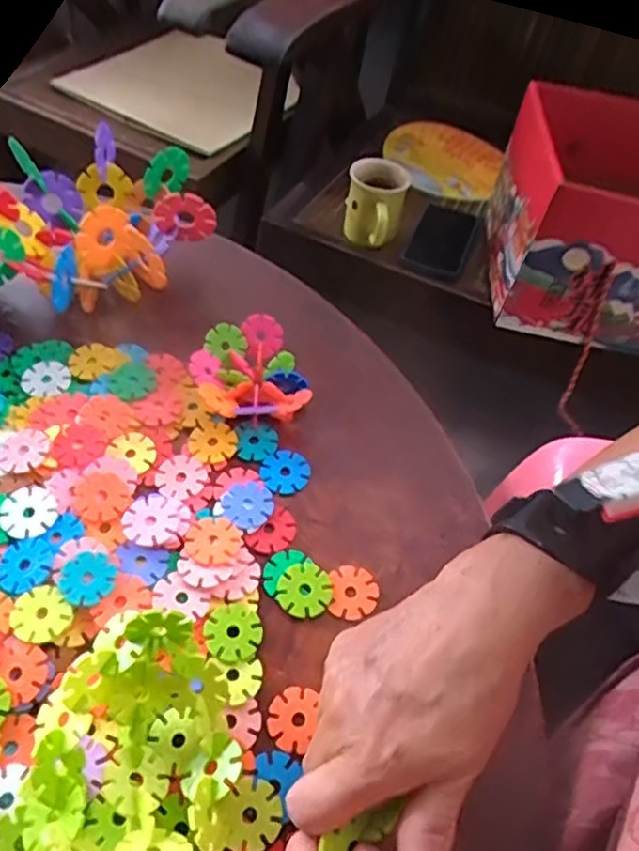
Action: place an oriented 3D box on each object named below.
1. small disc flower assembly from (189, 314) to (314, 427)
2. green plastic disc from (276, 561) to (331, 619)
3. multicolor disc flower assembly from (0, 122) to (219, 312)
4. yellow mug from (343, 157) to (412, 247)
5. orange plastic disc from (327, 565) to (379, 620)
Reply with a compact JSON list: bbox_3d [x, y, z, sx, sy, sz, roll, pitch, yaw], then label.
[{"bbox_3d":[-0.048,-0.029,0.452,0.070,0.039,0.082,-13,56,-11],"label":"small disc flower assembly"},{"bbox_3d":[-0.009,0.095,0.383,0.030,0.004,0.032,1,54,-2],"label":"green plastic disc"},{"bbox_3d":[-0.170,-0.140,0.494,0.169,0.079,0.153,-17,57,-14],"label":"multicolor disc flower assembly"},{"bbox_3d":[0.073,-0.286,0.859,0.080,0.110,0.084,9,56,1],"label":"yellow mug"},{"bbox_3d":[0.020,0.097,0.385,0.027,0.004,0.030,4,54,0],"label":"orange plastic disc"}]

